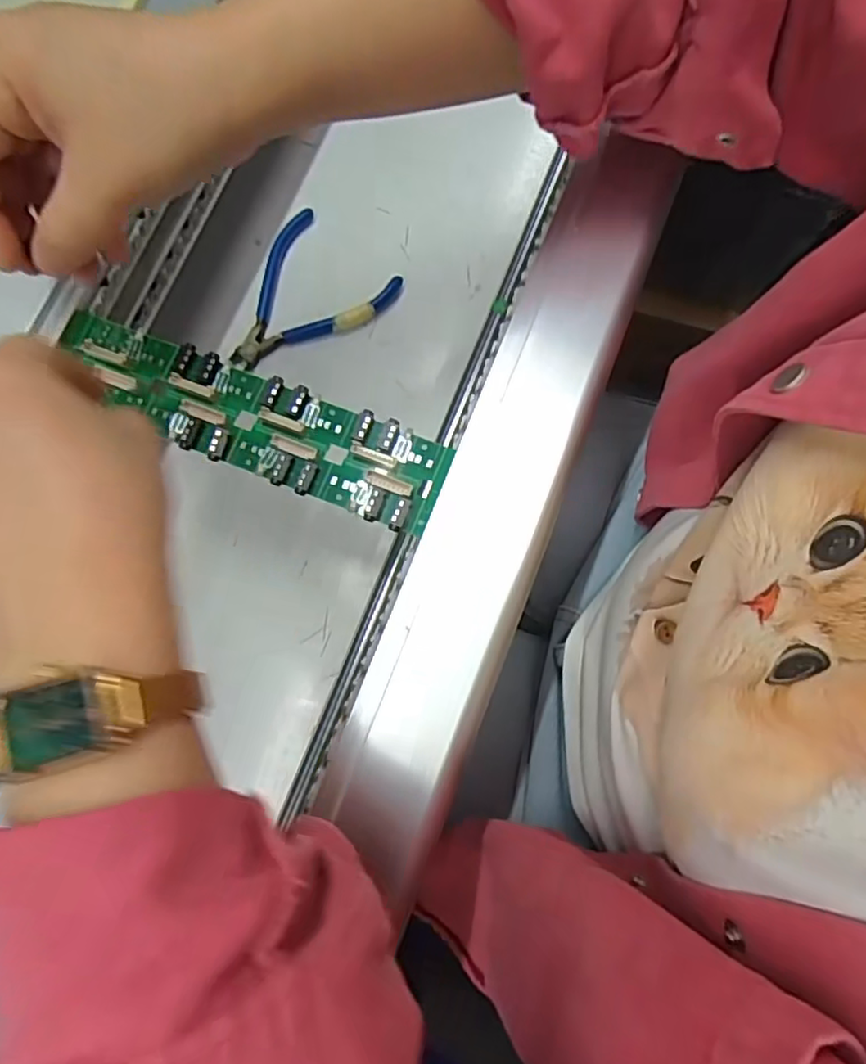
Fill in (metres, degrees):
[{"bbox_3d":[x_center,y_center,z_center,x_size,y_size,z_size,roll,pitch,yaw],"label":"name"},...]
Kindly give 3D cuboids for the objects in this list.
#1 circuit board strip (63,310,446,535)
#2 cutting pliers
[{"bbox_3d":[-0.082,-0.051,0.285,0.180,0.007,0.044,24,80,6],"label":"circuit board strip"},{"bbox_3d":[-0.083,-0.141,0.403,0.083,0.011,0.105,41,82,7],"label":"cutting pliers"}]

